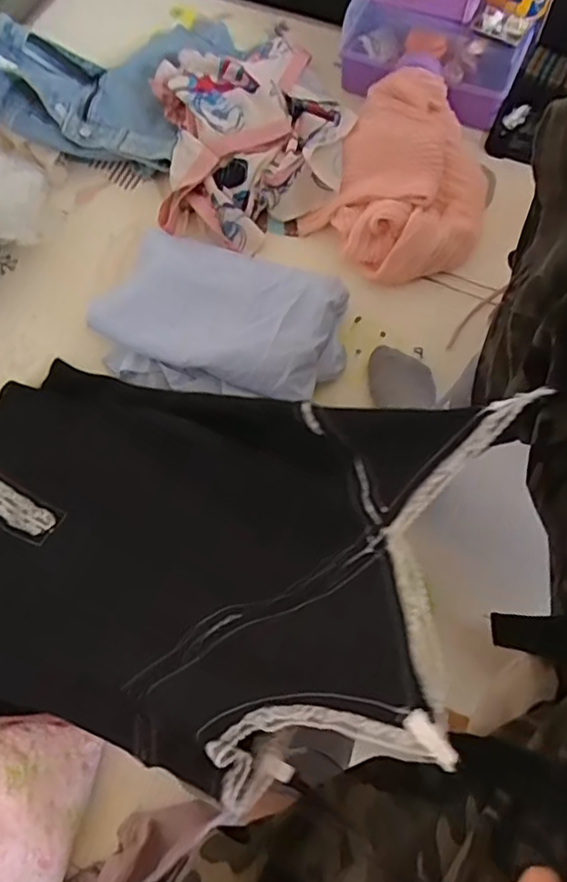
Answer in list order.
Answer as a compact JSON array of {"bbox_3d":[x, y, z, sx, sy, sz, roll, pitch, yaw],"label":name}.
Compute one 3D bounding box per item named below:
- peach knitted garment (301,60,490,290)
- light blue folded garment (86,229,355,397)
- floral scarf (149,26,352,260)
[{"bbox_3d":[0.181,-0.370,0.846,0.230,0.093,0.297,28,73,12],"label":"peach knitted garment"},{"bbox_3d":[-0.082,-0.151,0.760,0.305,0.121,0.168,8,70,5],"label":"light blue folded garment"},{"bbox_3d":[-0.050,-0.481,0.913,0.278,0.083,0.381,-7,69,0],"label":"floral scarf"}]

